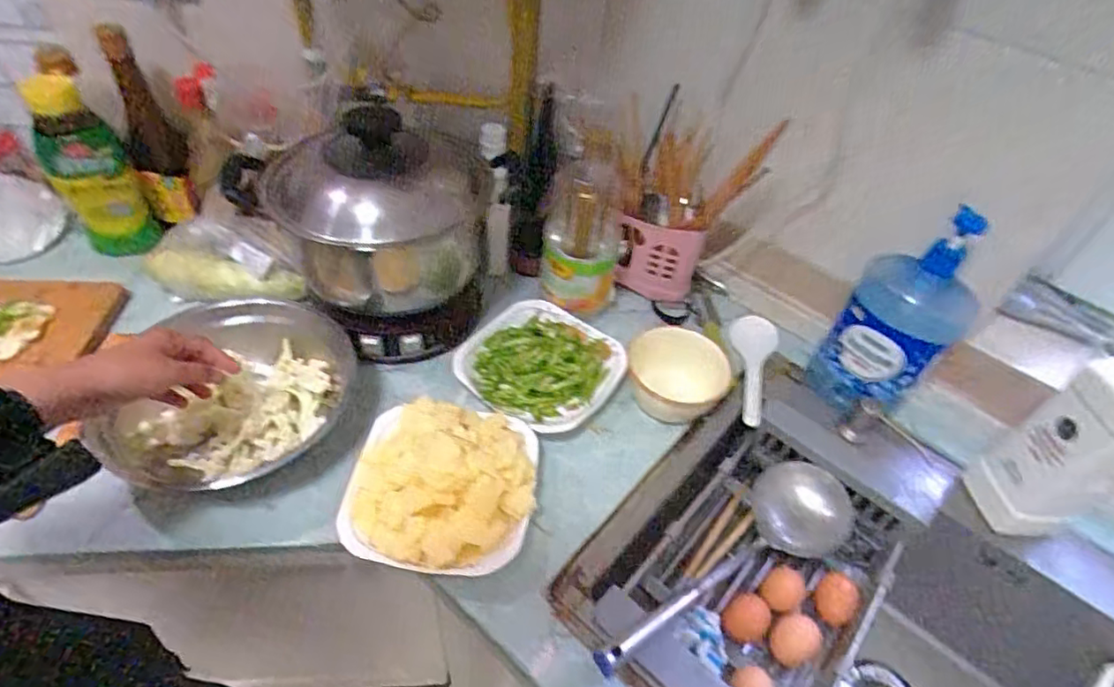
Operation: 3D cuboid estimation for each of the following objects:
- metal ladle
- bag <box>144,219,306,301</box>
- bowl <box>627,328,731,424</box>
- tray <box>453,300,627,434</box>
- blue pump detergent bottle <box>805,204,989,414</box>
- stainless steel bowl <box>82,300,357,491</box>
[{"bbox_3d":[0.182,0.232,0.611,0.382,0.073,0.108,-16,49,-38],"label":"metal ladle"},{"bbox_3d":[-0.432,-0.101,0.741,0.212,0.083,0.079,19,47,11],"label":"bag"},{"bbox_3d":[0.141,0.041,0.702,0.119,0.073,0.096,20,47,12],"label":"bowl"},{"bbox_3d":[-0.023,0.025,0.735,0.179,0.049,0.174,33,51,23],"label":"tray"},{"bbox_3d":[0.397,-0.027,0.683,0.118,0.245,0.101,30,50,21],"label":"blue pump detergent bottle"},{"bbox_3d":[-0.351,0.055,0.623,0.202,0.085,0.226,9,46,2],"label":"stainless steel bowl"}]

